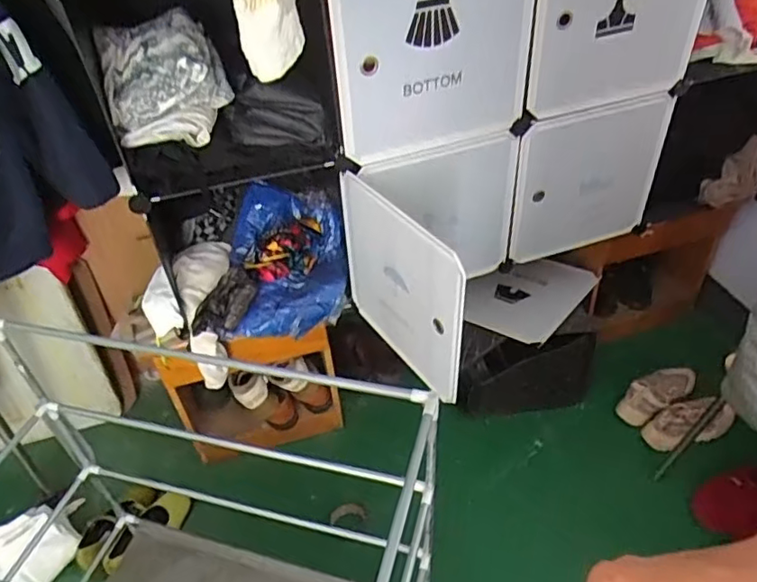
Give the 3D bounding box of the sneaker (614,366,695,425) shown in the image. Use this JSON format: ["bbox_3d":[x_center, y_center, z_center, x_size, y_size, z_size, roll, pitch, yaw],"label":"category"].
[{"bbox_3d":[0.778,0.276,1.628,0.264,0.080,0.102,-28,47,-24],"label":"sneaker"}]

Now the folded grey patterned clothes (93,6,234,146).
[{"bbox_3d":[-0.364,-0.367,1.014,0.194,0.146,0.186,-14,42,-10],"label":"folded grey patterned clothes"}]

